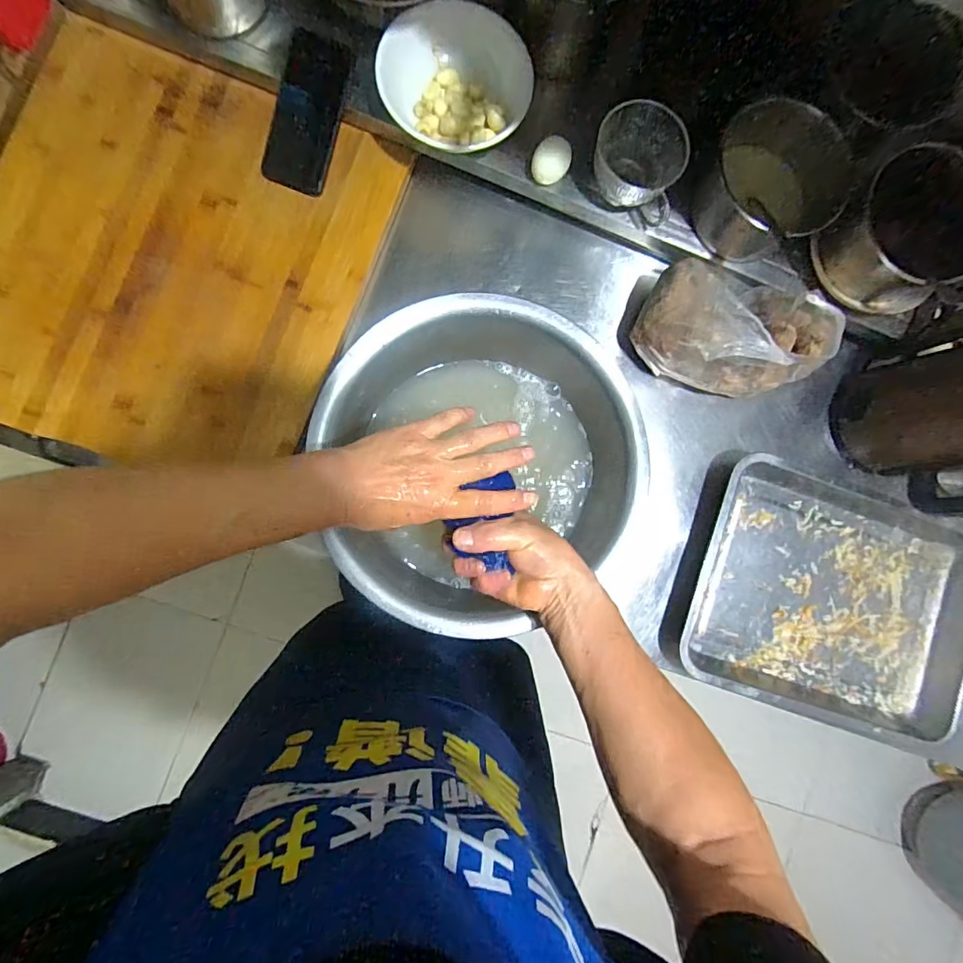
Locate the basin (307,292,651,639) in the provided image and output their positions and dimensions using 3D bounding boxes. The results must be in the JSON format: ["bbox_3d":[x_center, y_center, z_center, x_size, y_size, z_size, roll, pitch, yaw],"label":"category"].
[{"bbox_3d":[-0.002,-0.013,0.554,0.331,0.108,0.358,0,87,-6],"label":"basin"}]

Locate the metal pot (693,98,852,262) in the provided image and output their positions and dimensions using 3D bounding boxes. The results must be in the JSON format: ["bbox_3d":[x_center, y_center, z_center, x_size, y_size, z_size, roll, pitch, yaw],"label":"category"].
[{"bbox_3d":[0.327,-0.344,0.562,0.138,0.083,0.153,-32,91,-5],"label":"metal pot"}]

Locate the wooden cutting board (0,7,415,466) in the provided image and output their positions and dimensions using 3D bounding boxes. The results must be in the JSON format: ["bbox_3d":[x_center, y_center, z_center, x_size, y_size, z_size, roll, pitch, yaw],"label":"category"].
[{"bbox_3d":[-0.376,-0.263,0.575,0.440,0.025,0.478,20,85,-5],"label":"wooden cutting board"}]

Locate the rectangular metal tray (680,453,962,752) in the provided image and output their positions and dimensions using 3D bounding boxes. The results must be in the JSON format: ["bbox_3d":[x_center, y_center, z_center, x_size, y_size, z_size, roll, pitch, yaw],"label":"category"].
[{"bbox_3d":[0.468,0.160,0.635,0.389,0.050,0.300,20,85,-5],"label":"rectangular metal tray"}]

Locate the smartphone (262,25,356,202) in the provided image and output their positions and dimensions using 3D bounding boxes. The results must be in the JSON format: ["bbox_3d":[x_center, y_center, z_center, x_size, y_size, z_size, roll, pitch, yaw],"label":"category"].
[{"bbox_3d":[-0.211,-0.441,0.579,0.075,0.014,0.162,20,105,-5],"label":"smartphone"}]

